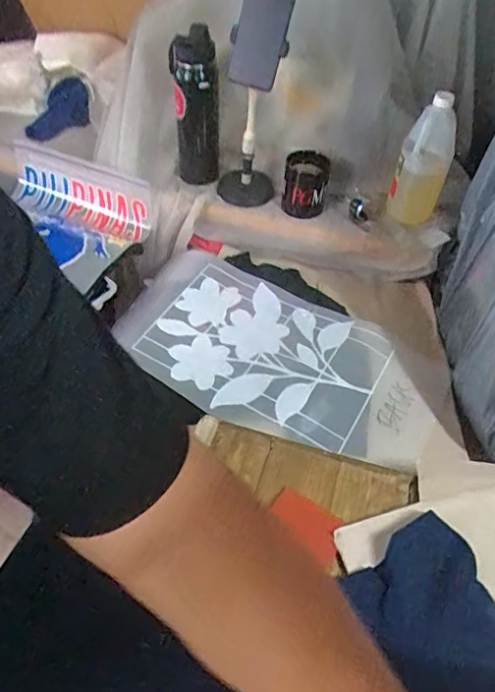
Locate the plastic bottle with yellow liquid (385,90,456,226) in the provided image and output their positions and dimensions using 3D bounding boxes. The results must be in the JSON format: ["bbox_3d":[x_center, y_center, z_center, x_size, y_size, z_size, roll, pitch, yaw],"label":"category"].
[{"bbox_3d":[0.311,-0.317,0.976,0.088,0.232,0.085,17,49,10],"label":"plastic bottle with yellow liquid"}]

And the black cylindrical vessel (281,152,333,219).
[{"bbox_3d":[0.111,-0.306,1.050,0.083,0.114,0.071,12,49,6],"label":"black cylindrical vessel"}]

